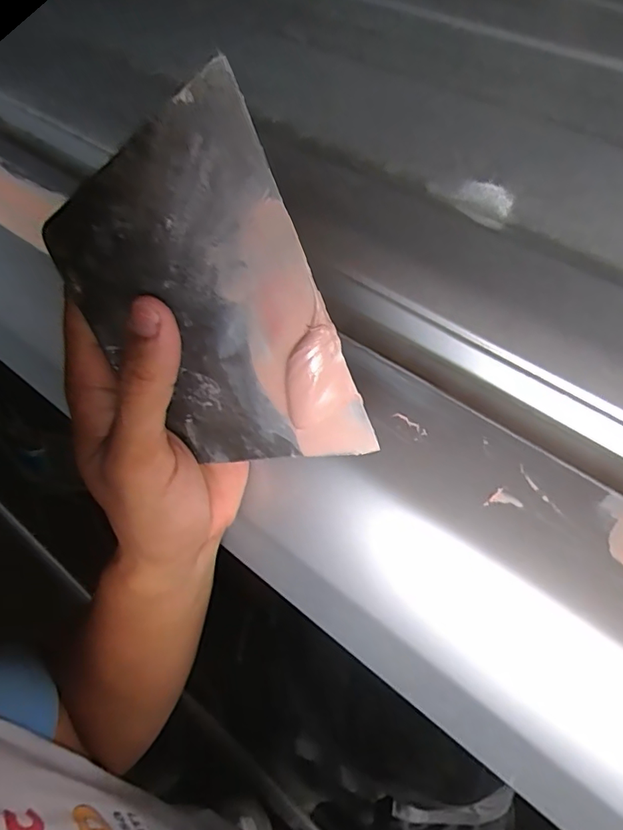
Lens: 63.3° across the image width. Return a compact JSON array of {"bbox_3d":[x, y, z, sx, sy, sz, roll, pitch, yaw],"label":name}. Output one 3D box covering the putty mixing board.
[{"bbox_3d":[-0.043,-0.037,0.199,0.096,0.136,0.007,-15,21,23],"label":"putty mixing board"}]

